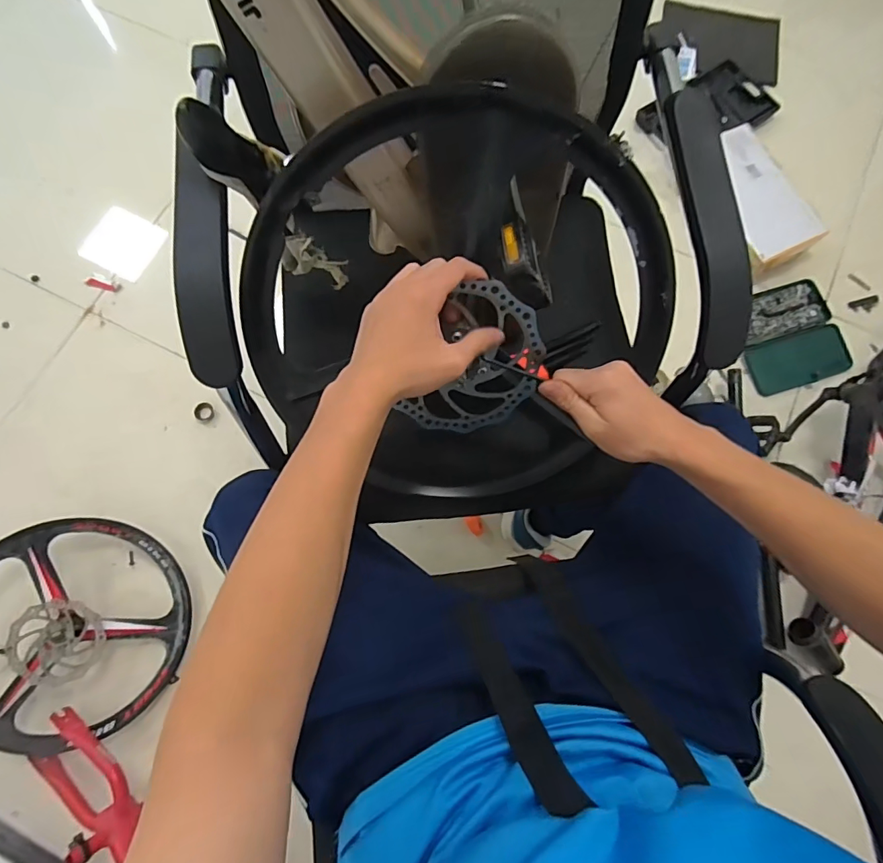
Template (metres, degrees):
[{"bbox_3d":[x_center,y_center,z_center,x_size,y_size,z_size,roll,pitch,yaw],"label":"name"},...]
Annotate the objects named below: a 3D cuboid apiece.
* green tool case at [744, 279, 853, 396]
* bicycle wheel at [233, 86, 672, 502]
[{"bbox_3d":[0.836,-0.232,1.137,0.254,0.045,0.244,-17,77,-5],"label":"green tool case"},{"bbox_3d":[0.011,-0.098,0.466,0.389,0.095,0.401,1,118,2],"label":"bicycle wheel"}]

